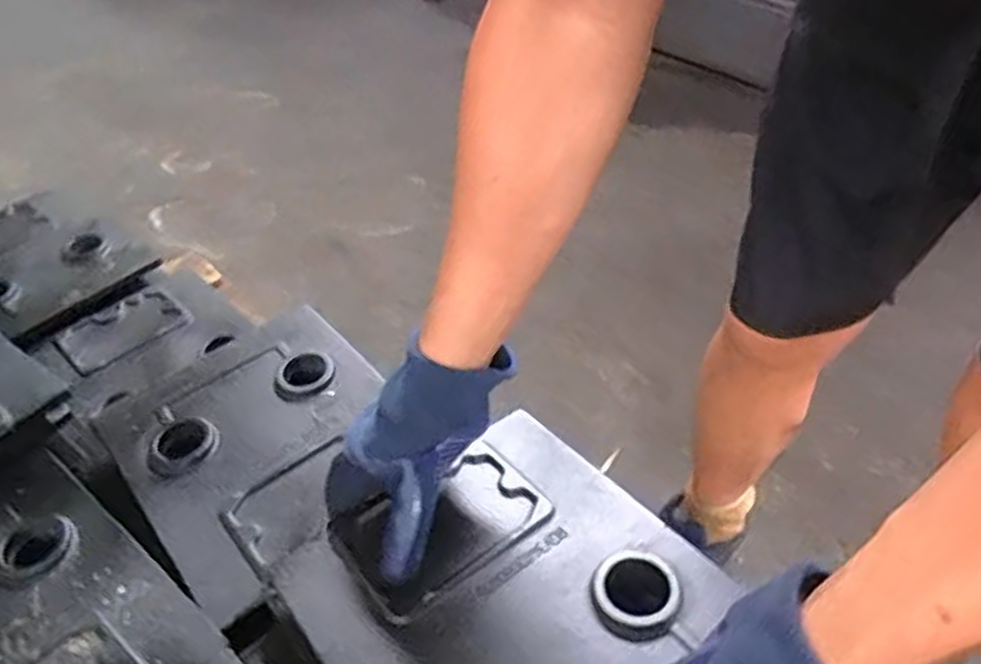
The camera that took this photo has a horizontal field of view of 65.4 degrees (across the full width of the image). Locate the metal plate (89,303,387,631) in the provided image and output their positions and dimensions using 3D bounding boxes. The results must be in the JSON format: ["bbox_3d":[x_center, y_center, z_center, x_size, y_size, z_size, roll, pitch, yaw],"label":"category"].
[{"bbox_3d":[-0.181,0.084,0.617,0.204,0.023,0.230,-29,51,-29],"label":"metal plate"}]

